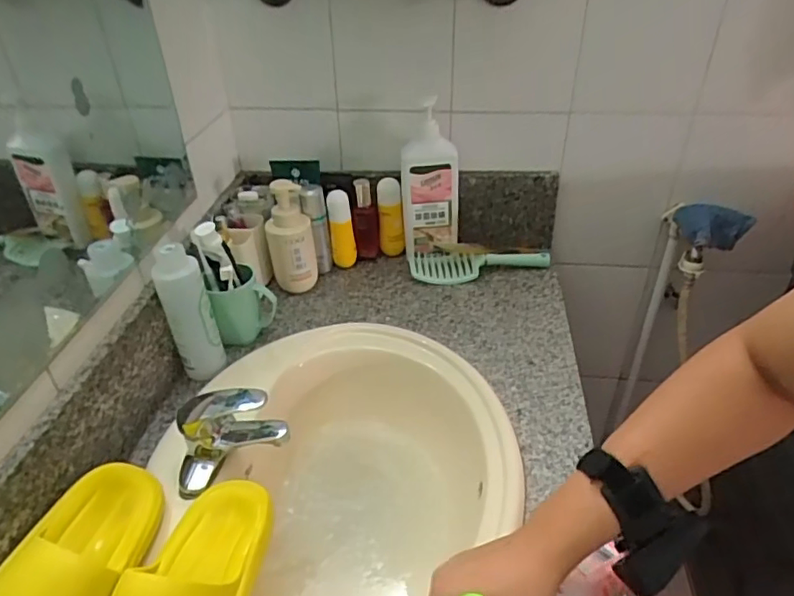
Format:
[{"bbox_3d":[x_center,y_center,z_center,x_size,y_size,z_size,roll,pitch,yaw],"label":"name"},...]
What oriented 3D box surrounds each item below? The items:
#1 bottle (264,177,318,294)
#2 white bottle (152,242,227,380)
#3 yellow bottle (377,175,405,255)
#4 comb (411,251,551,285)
[{"bbox_3d":[-0.179,-0.097,0.961,0.078,0.199,0.062,-10,36,-13],"label":"bottle"},{"bbox_3d":[-0.293,0.021,0.797,0.063,0.205,0.052,-20,39,-24],"label":"white bottle"},{"bbox_3d":[-0.011,-0.143,1.057,0.046,0.162,0.035,-2,35,-2],"label":"yellow bottle"},{"bbox_3d":[0.150,-0.056,1.014,0.253,0.035,0.064,0,35,1],"label":"comb"}]

